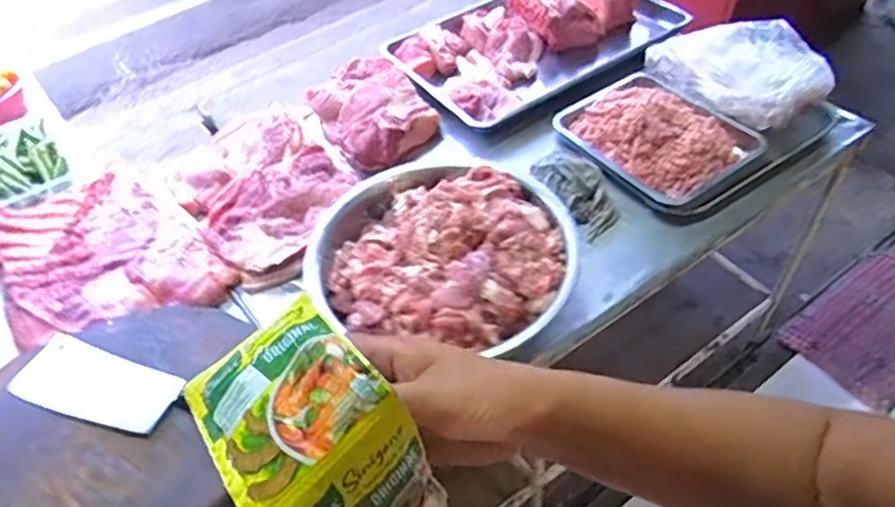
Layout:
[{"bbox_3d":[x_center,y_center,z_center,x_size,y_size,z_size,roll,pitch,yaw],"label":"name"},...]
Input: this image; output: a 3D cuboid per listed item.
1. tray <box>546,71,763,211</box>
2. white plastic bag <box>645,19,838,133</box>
[{"bbox_3d":[0.367,-0.223,1.137,0.249,0.081,0.321,-30,53,-21],"label":"tray"},{"bbox_3d":[0.519,-0.352,1.164,0.141,0.116,0.319,-30,53,-21],"label":"white plastic bag"}]

